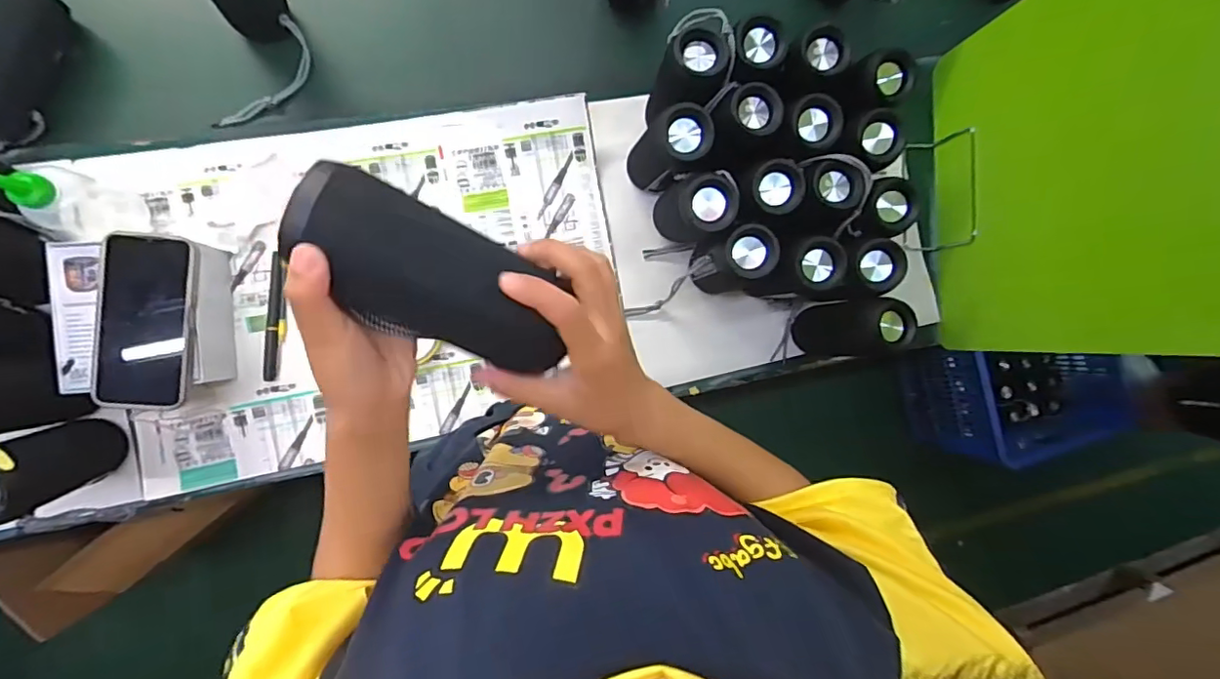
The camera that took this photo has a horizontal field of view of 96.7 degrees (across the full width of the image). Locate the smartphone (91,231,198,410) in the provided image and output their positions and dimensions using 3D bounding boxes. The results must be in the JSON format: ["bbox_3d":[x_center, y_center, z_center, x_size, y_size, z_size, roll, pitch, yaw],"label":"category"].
[{"bbox_3d":[-0.437,-0.017,0.511,0.081,0.010,0.163,1,89,-11],"label":"smartphone"}]

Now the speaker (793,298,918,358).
[{"bbox_3d":[0.284,-0.014,0.657,0.064,0.169,0.062,21,85,-10],"label":"speaker"}]

